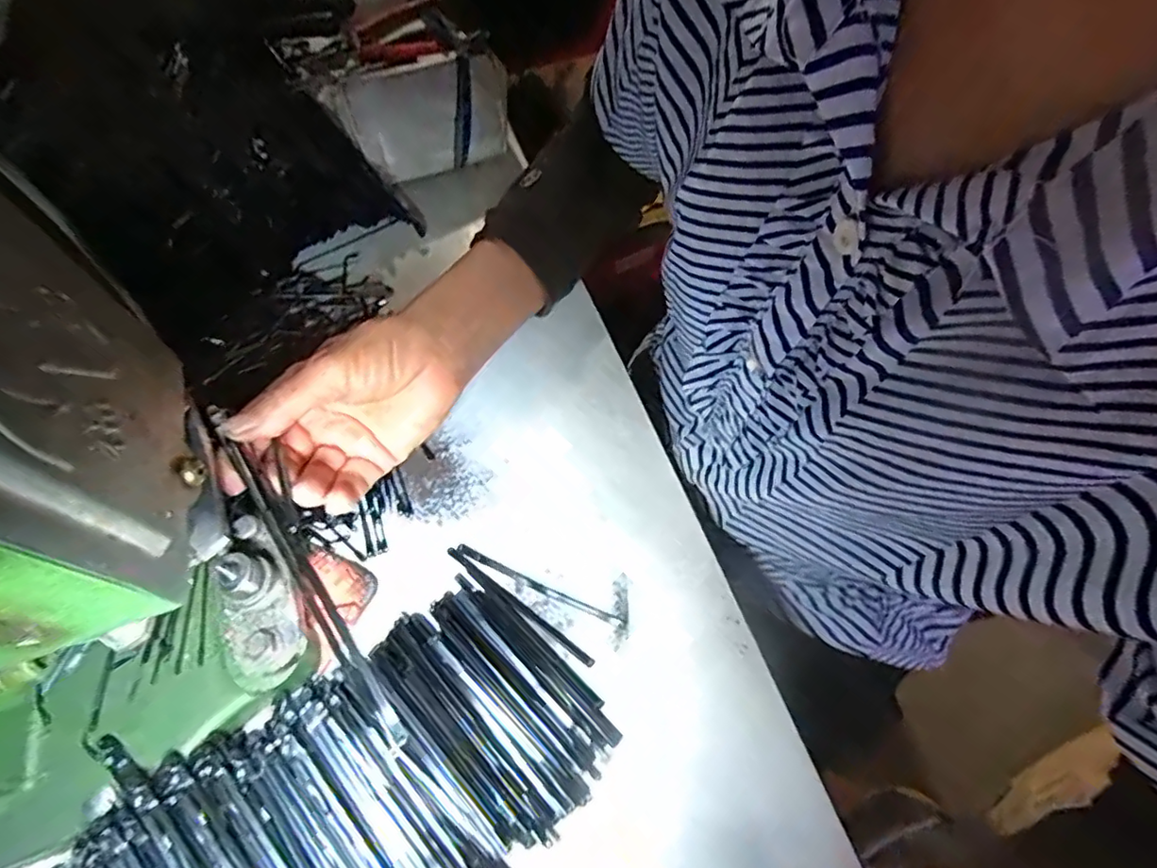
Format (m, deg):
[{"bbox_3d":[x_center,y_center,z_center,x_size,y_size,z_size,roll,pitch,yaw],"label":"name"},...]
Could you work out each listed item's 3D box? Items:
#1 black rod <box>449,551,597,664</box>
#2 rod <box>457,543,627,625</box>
[{"bbox_3d":[-0.033,0.092,0.310,0.099,0.004,0.005,34,67,15],"label":"black rod"},{"bbox_3d":[-0.023,0.083,0.315,0.099,0.005,0.007,23,65,10],"label":"rod"}]

